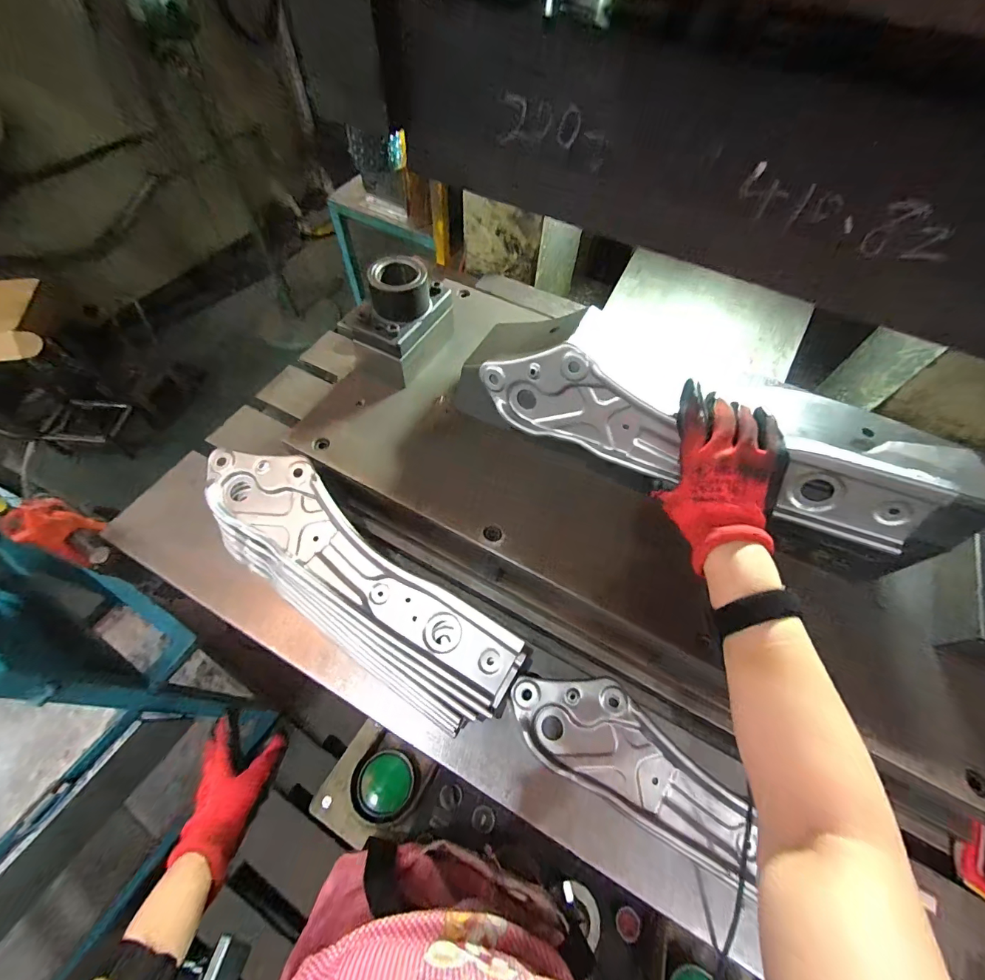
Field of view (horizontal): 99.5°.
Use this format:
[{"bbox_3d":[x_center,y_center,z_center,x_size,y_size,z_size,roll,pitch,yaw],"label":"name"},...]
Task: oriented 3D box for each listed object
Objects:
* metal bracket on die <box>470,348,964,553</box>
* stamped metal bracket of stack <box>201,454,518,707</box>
[{"bbox_3d":[0.187,-0.058,0.427,0.430,0.107,0.020,21,42,17],"label":"metal bracket on die"},{"bbox_3d":[-0.159,0.084,0.483,0.431,0.055,0.106,32,63,15],"label":"stamped metal bracket of stack"}]

